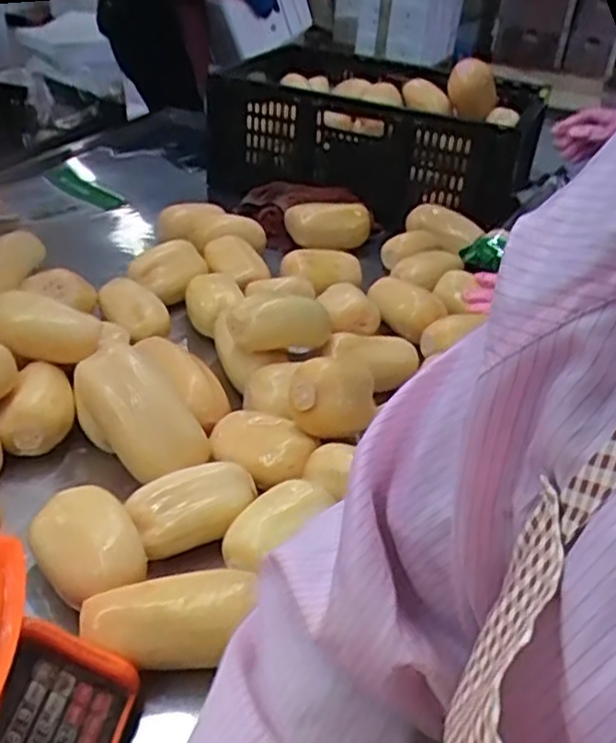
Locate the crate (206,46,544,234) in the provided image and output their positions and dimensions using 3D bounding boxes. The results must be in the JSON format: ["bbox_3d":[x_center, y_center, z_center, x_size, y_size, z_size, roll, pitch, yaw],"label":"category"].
[{"bbox_3d":[0.142,-0.464,1.397,0.564,0.214,0.420,15,35,13],"label":"crate"}]

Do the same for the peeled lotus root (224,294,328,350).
[{"bbox_3d":[-0.031,-0.062,0.880,0.139,0.053,0.057,-8,34,-41],"label":"peeled lotus root"}]

